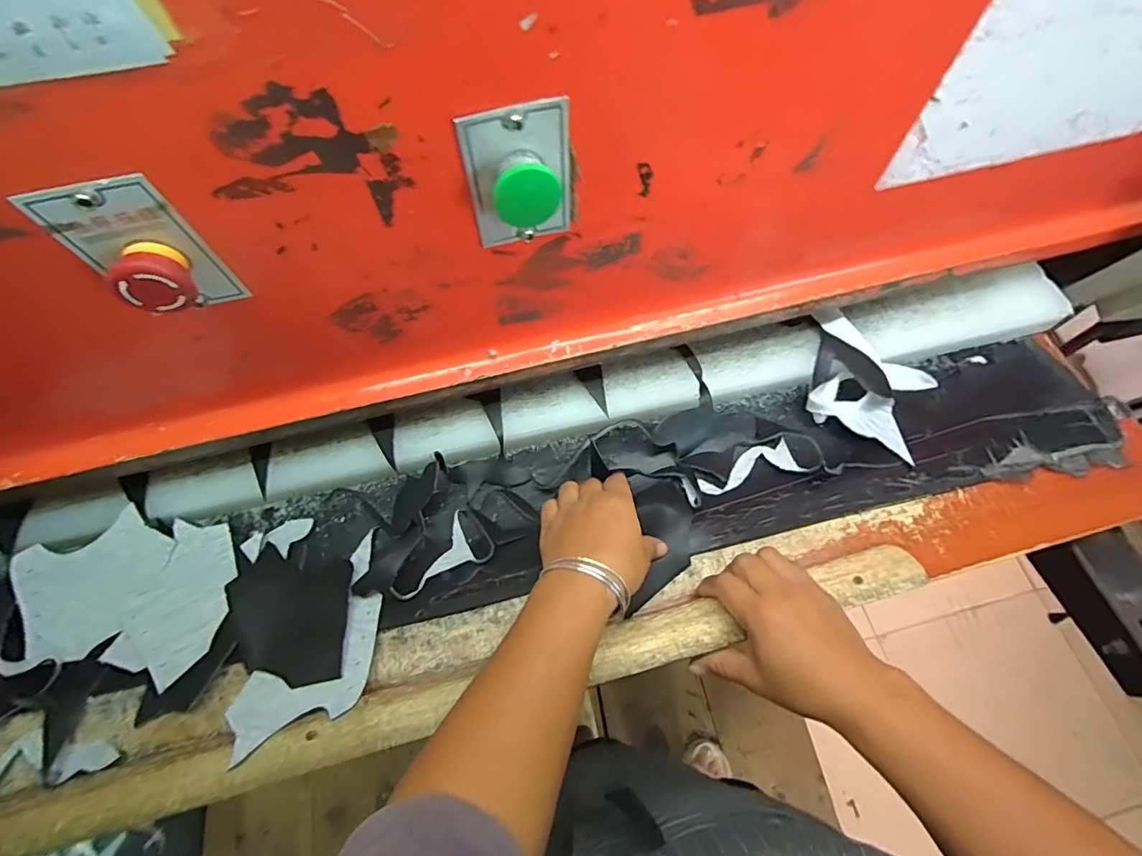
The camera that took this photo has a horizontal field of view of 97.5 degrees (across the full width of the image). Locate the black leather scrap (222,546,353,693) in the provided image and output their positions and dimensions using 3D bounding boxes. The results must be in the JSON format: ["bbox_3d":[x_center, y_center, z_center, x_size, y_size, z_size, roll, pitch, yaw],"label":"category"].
[{"bbox_3d":[-0.242,0.159,0.428,0.104,0.023,0.115,-11,68,-1],"label":"black leather scrap"}]

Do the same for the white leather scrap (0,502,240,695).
[{"bbox_3d":[-0.378,0.145,0.437,0.166,0.037,0.133,12,59,-12],"label":"white leather scrap"}]

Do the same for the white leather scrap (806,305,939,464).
[{"bbox_3d":[0.302,-0.048,0.520,0.134,0.038,0.115,30,73,14],"label":"white leather scrap"}]

